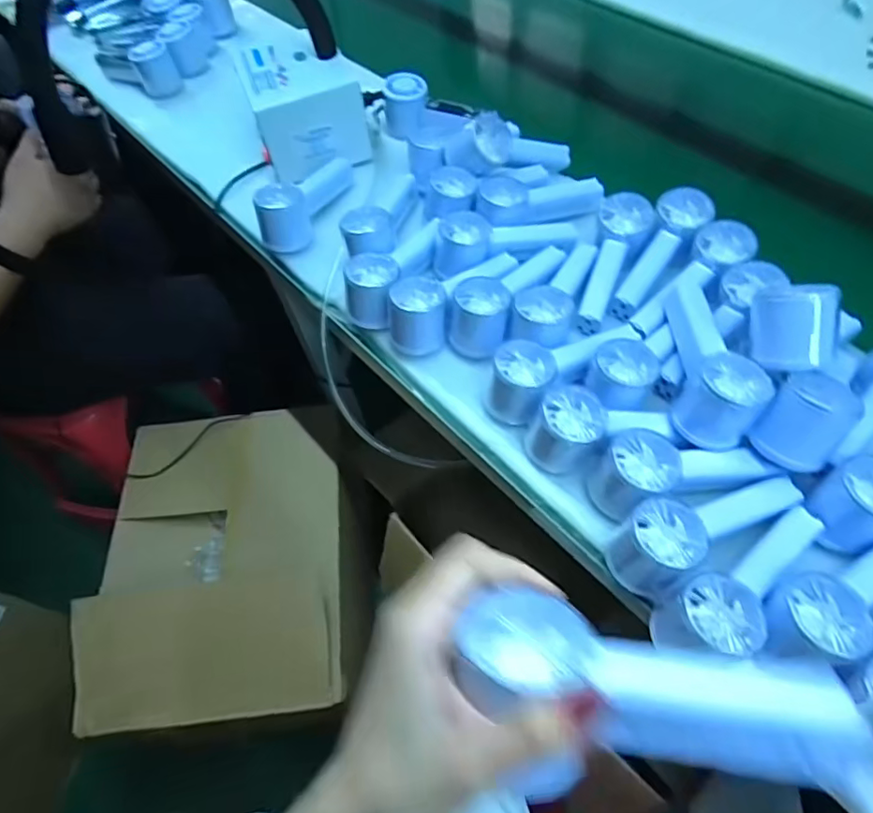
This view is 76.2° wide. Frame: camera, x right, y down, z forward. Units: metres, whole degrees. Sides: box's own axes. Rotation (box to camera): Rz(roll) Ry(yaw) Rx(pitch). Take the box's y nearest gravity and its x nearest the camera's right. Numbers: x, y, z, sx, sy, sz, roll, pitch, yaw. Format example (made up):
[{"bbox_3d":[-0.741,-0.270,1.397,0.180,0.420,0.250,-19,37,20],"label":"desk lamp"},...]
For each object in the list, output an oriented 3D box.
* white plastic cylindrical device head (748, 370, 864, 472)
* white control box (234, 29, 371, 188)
[{"bbox_3d":[0.286,0.012,0.431,0.056,0.062,0.065,37,67,24],"label":"white plastic cylindrical device head"},{"bbox_3d":[-0.165,-0.380,0.702,0.125,0.093,0.147,-19,58,-8],"label":"white control box"}]

